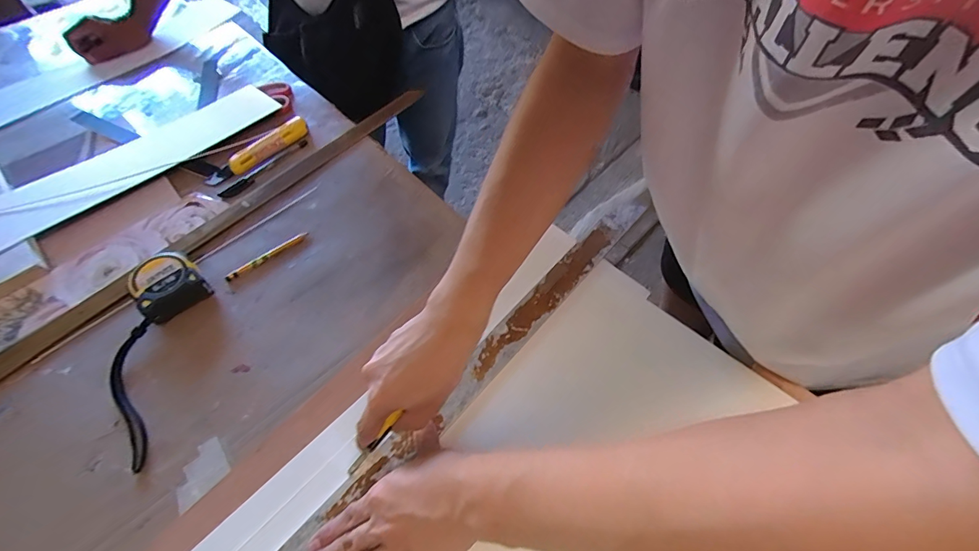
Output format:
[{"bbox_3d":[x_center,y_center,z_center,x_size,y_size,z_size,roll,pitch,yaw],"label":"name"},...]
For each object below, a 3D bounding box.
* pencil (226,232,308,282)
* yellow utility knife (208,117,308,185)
[{"bbox_3d":[-0.276,-0.024,0.525,0.105,0.005,0.009,-36,66,-20],"label":"pencil"},{"bbox_3d":[-0.333,-0.182,0.610,0.039,0.013,0.159,37,65,19],"label":"yellow utility knife"}]

